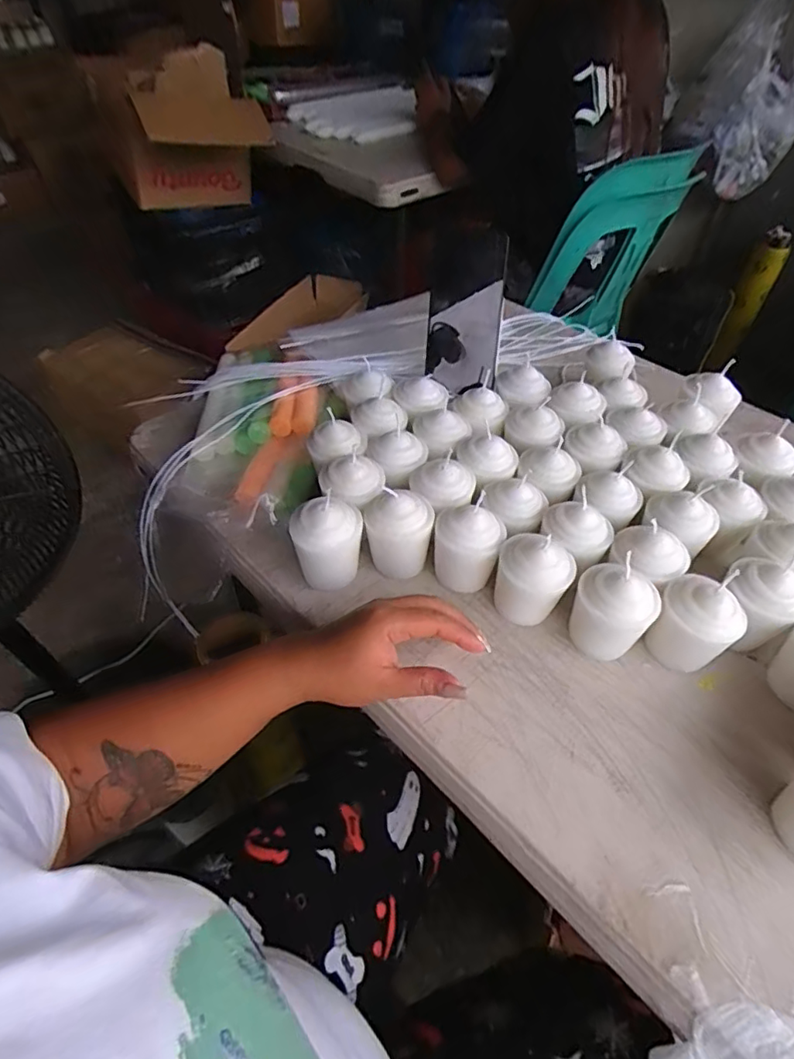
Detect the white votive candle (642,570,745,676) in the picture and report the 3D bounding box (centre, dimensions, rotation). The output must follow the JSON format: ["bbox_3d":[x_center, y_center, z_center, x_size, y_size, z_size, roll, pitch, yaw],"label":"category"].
[{"bbox_3d":[0.223,0.072,0.414,0.055,0.069,0.053,19,50,15],"label":"white votive candle"}]

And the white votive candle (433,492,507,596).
[{"bbox_3d":[0.060,0.013,0.462,0.053,0.072,0.046,-3,48,-4],"label":"white votive candle"}]

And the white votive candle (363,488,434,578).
[{"bbox_3d":[0.001,0.001,0.470,0.055,0.074,0.051,1,48,-1],"label":"white votive candle"}]

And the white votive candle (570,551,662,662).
[{"bbox_3d":[0.160,0.065,0.416,0.057,0.072,0.047,29,54,22],"label":"white votive candle"}]

